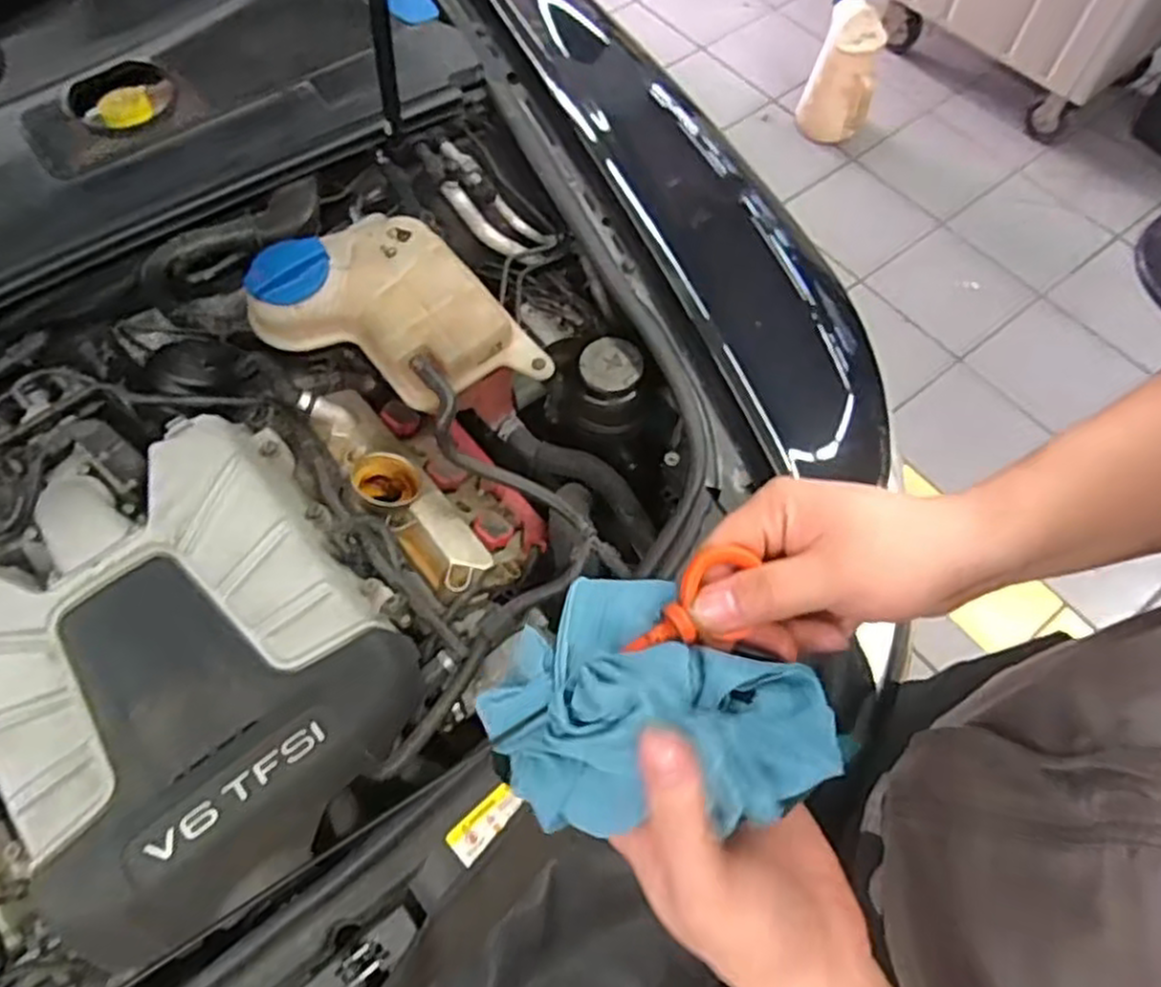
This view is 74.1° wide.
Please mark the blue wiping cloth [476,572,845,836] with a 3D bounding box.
[{"bbox_3d":[0.026,0.085,0.301,0.122,0.059,0.107,40,70,18],"label":"blue wiping cloth"}]

